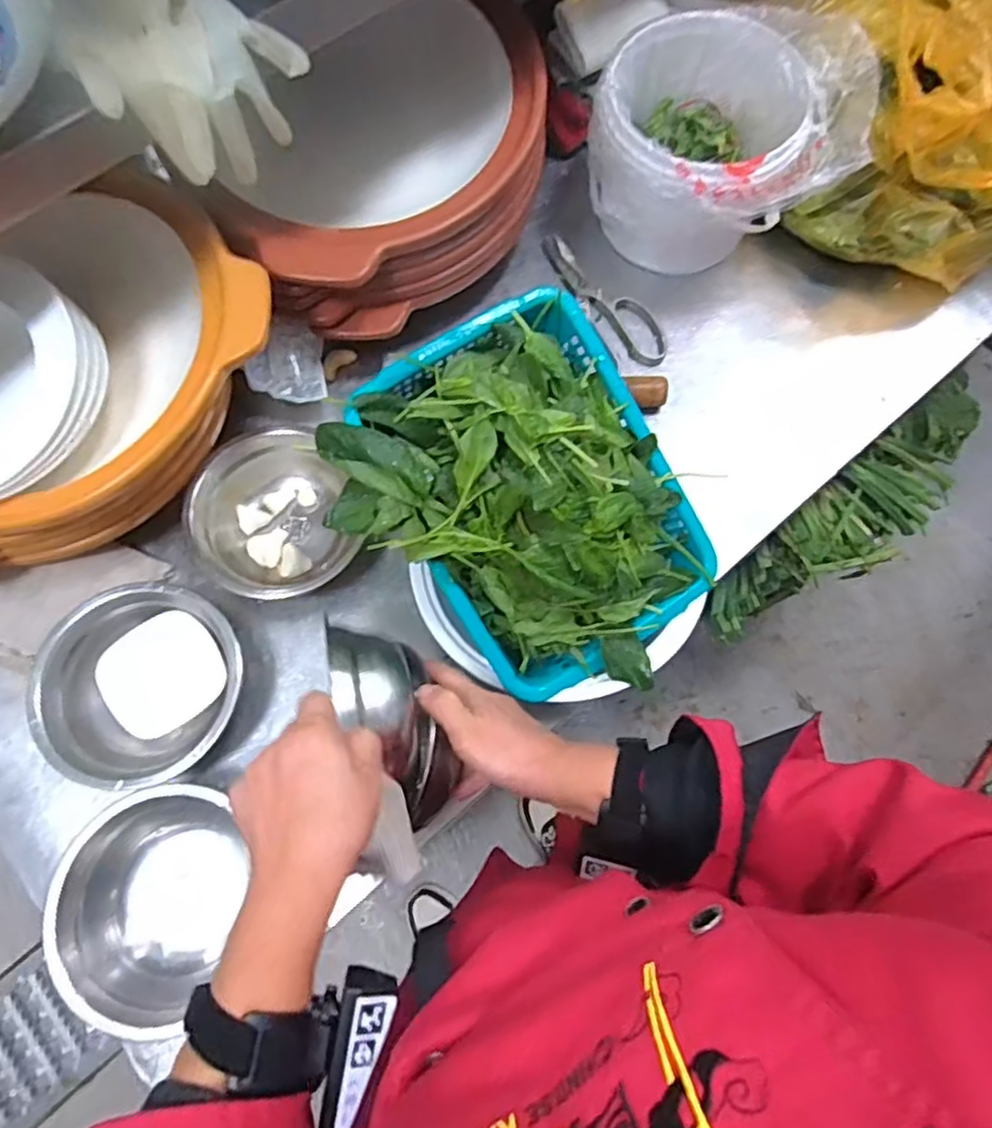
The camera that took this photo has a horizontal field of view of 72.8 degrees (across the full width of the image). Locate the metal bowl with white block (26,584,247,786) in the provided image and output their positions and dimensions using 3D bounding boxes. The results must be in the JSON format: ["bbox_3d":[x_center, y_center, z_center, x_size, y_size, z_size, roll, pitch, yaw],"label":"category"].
[{"bbox_3d":[-0.309,0.109,0.599,0.163,0.086,0.163,0,74,-1],"label":"metal bowl with white block"}]

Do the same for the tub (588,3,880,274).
[{"bbox_3d":[0.229,-0.429,0.715,0.262,0.166,0.204,20,74,5],"label":"tub"}]

